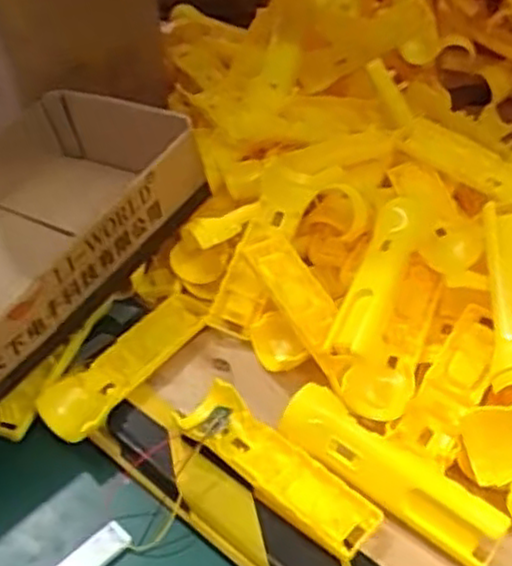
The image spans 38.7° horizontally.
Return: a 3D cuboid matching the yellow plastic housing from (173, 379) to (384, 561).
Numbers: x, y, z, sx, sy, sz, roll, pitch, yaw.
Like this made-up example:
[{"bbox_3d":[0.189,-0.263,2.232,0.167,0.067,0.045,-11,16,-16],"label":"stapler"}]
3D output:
[{"bbox_3d":[0.014,0.130,0.518,0.158,0.022,0.048,30,49,30],"label":"yellow plastic housing"}]

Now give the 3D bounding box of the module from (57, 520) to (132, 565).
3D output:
[{"bbox_3d":[-0.111,0.184,0.486,0.058,0.007,0.021,-33,51,-33],"label":"module"}]

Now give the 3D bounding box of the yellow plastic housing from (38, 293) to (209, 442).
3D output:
[{"bbox_3d":[-0.099,0.064,0.596,0.049,0.023,0.169,27,47,28],"label":"yellow plastic housing"}]

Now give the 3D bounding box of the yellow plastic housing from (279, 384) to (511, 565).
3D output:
[{"bbox_3d":[0.088,0.129,0.496,0.160,0.035,0.035,30,48,30],"label":"yellow plastic housing"}]

